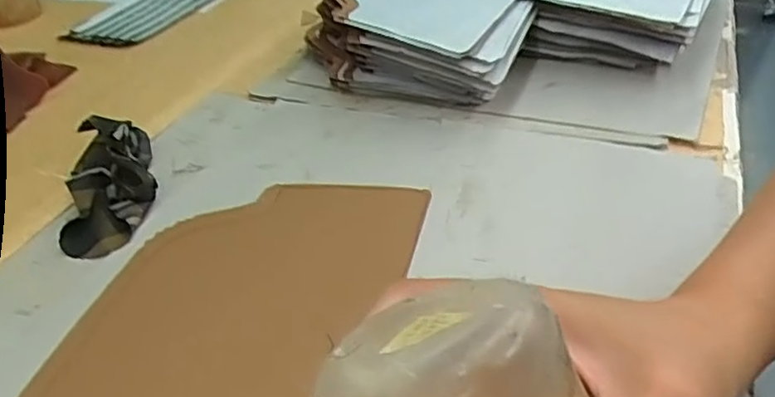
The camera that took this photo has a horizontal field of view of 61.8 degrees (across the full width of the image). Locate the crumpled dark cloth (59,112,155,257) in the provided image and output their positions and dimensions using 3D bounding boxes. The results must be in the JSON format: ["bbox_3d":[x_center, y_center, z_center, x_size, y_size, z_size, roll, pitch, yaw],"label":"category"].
[{"bbox_3d":[-0.205,-0.017,0.477,0.060,0.040,0.127,-12,37,-7],"label":"crumpled dark cloth"}]

